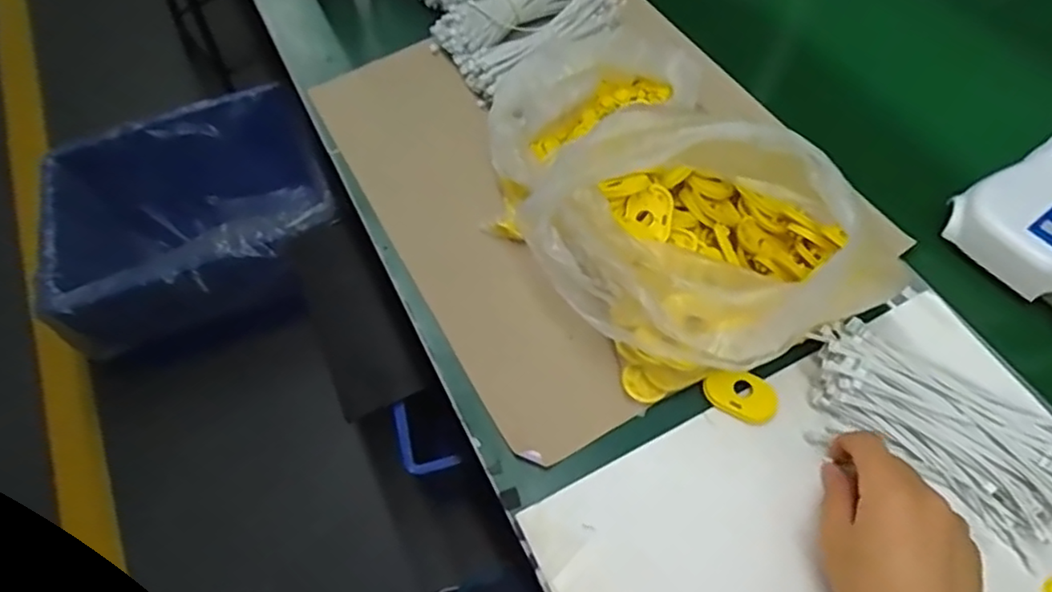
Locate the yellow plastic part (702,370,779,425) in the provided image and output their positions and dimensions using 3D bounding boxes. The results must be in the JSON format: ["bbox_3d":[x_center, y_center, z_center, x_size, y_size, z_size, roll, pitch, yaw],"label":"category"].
[{"bbox_3d":[0.164,0.075,0.477,0.054,0.005,0.035,30,86,13],"label":"yellow plastic part"}]

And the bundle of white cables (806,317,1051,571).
[{"bbox_3d":[0.292,0.093,0.442,0.169,0.043,0.095,30,67,16],"label":"bundle of white cables"}]

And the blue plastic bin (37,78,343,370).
[{"bbox_3d":[-0.662,-0.133,1.315,0.541,0.298,0.449,-20,63,-8],"label":"blue plastic bin"}]

